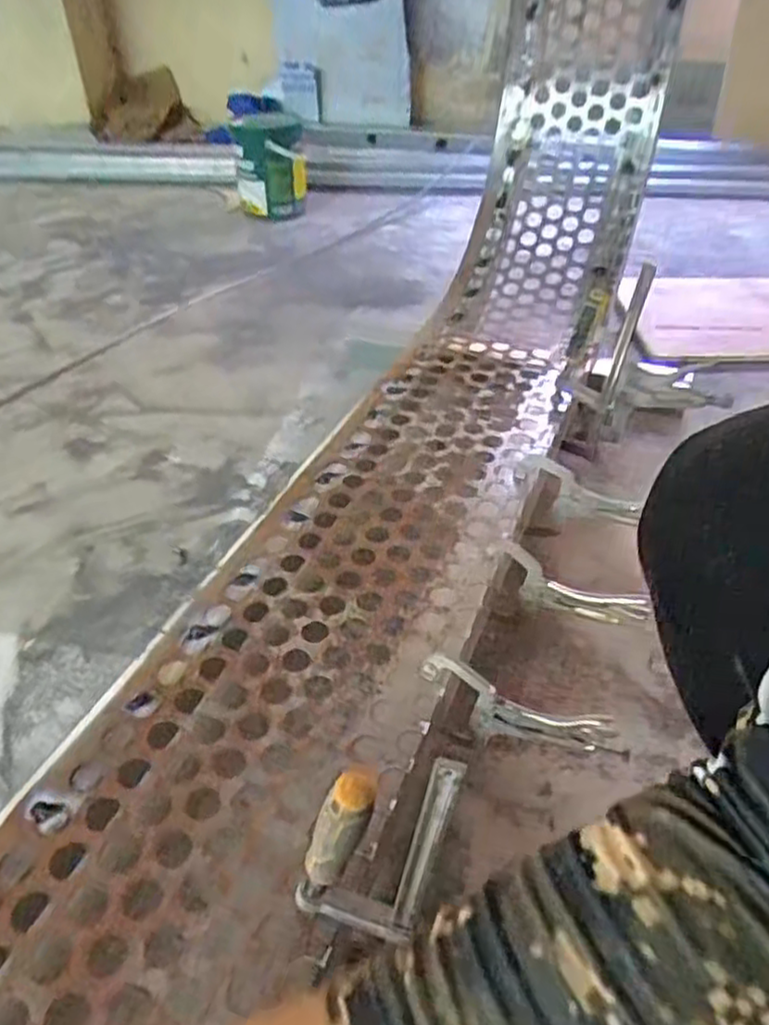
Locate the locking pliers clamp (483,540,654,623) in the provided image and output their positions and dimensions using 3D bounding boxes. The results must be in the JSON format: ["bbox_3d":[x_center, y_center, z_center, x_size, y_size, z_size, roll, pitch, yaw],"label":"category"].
[{"bbox_3d":[0.168,0.072,0.674,0.155,0.050,0.025,22,45,24],"label":"locking pliers clamp"}]

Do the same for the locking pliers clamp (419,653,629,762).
[{"bbox_3d":[0.106,0.158,0.565,0.165,0.058,0.016,19,44,20],"label":"locking pliers clamp"}]

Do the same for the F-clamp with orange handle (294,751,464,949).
[{"bbox_3d":[-0.009,0.184,0.385,0.077,0.190,0.026,17,43,18],"label":"F-clamp with orange handle"}]

